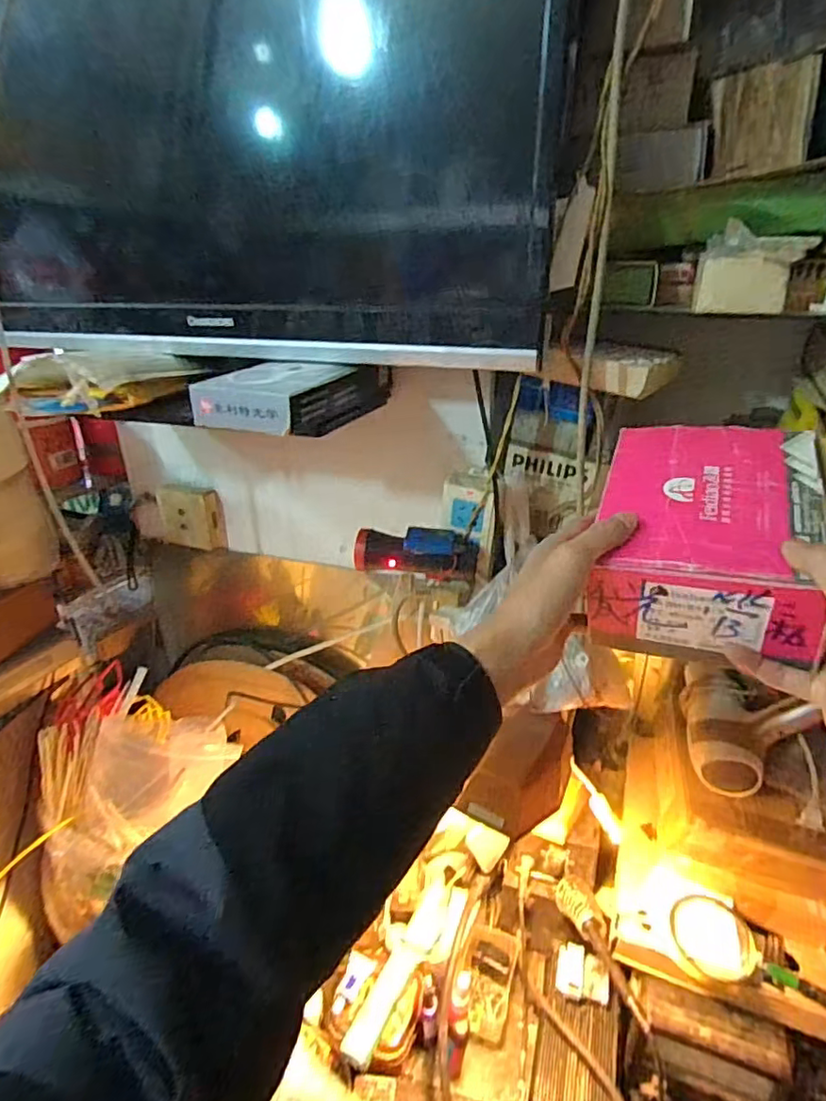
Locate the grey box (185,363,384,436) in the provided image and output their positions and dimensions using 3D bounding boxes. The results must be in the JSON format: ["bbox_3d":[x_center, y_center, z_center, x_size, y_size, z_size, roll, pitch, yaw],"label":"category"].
[{"bbox_3d":[-0.121,-0.139,0.538,0.104,0.045,0.116,11,28,21],"label":"grey box"}]

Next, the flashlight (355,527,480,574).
[{"bbox_3d":[0.003,0.002,0.617,0.127,0.044,0.039,5,27,9],"label":"flashlight"}]

